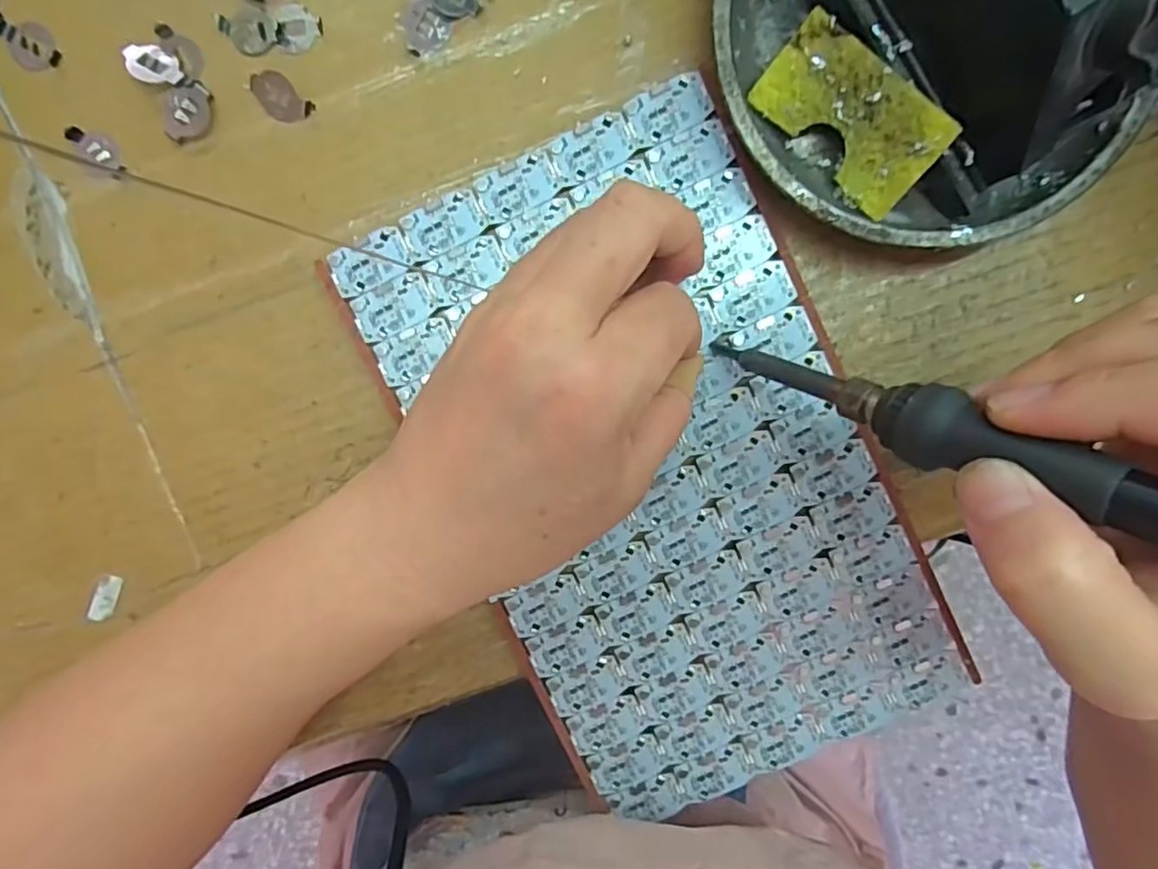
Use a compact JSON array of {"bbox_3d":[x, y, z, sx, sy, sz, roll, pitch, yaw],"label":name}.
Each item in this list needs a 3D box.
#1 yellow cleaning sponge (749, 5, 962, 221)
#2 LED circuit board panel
[{"bbox_3d":[0.089,-0.105,0.209,0.061,0.004,0.034,43,121,3],"label":"yellow cleaning sponge"},{"bbox_3d":[0.030,0.016,0.239,0.151,0.004,0.249,-26,95,4],"label":"LED circuit board panel"}]

